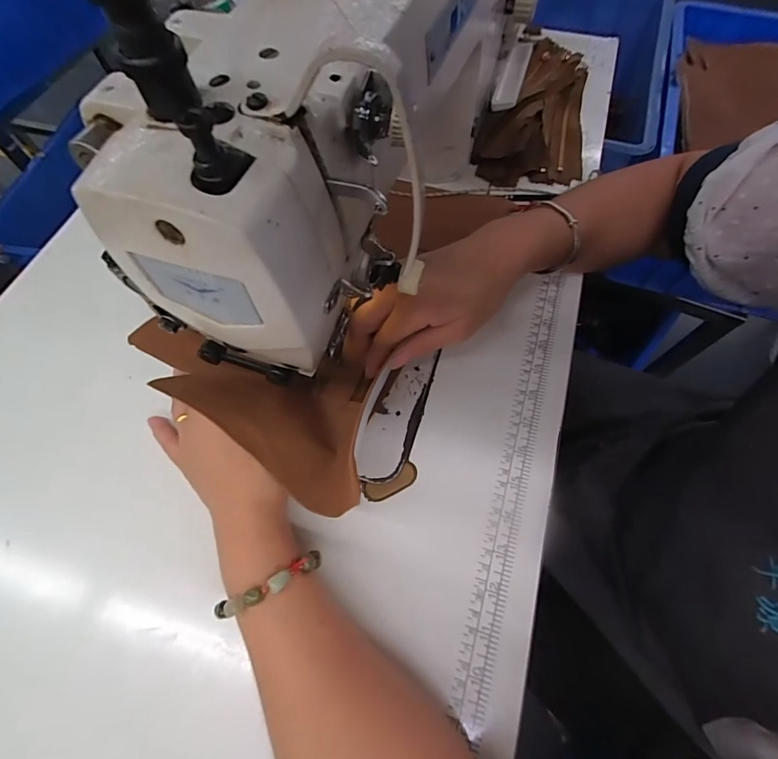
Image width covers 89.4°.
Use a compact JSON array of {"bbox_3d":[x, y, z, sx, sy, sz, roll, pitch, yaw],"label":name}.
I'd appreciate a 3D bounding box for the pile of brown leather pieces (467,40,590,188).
[{"bbox_3d":[0.176,-0.313,0.460,0.121,0.035,0.217,15,67,9],"label":"pile of brown leather pieces"}]

